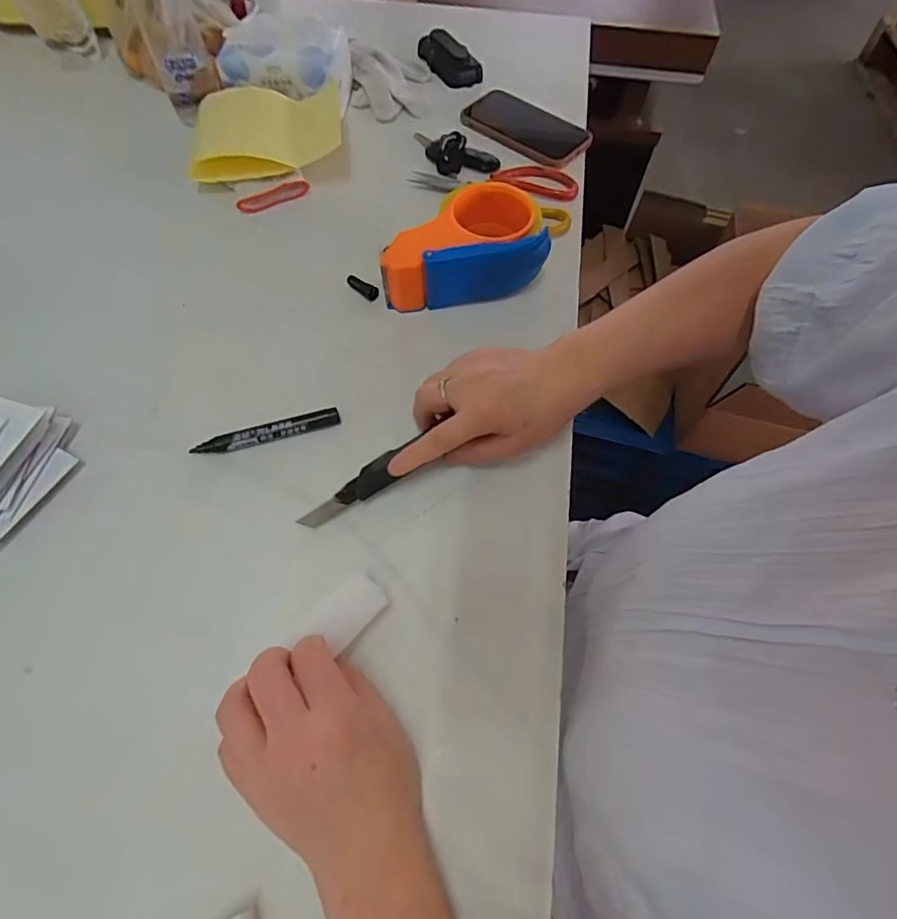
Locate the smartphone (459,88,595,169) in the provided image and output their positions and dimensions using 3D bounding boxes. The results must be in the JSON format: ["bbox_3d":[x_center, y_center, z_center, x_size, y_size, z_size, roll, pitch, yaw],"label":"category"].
[{"bbox_3d":[0.092,-0.402,0.625,0.154,0.013,0.076,36,67,17],"label":"smartphone"}]

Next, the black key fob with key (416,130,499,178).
[{"bbox_3d":[0.003,-0.353,0.592,0.109,0.019,0.052,22,64,10],"label":"black key fob with key"}]

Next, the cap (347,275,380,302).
[{"bbox_3d":[-0.084,-0.165,0.502,0.036,0.011,0.011,31,66,15],"label":"cap"}]

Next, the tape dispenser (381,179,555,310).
[{"bbox_3d":[0.009,-0.206,0.491,0.161,0.057,0.091,-9,62,-6],"label":"tape dispenser"}]

